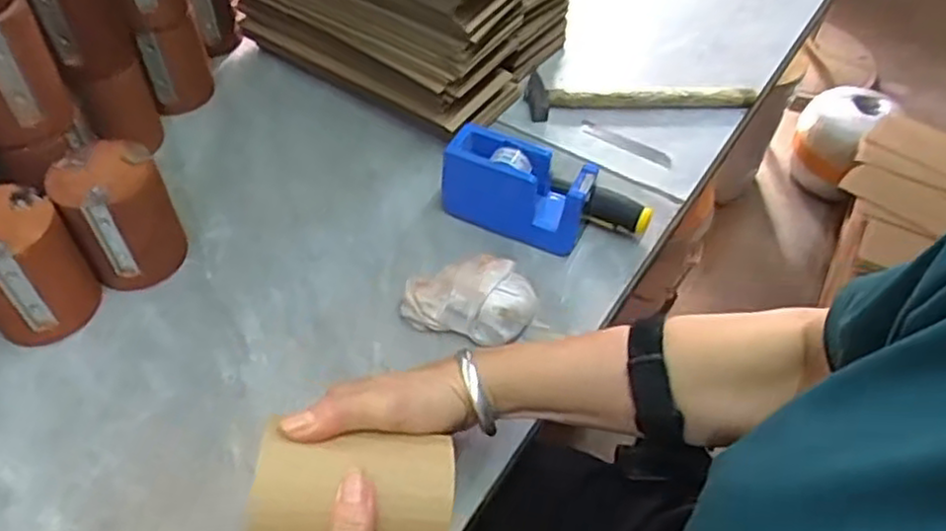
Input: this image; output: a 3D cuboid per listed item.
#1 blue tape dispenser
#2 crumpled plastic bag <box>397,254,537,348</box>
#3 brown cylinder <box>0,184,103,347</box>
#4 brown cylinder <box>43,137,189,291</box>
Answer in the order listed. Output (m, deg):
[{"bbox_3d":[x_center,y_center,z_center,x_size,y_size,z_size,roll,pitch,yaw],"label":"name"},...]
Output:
[{"bbox_3d":[0.040,-0.065,0.646,0.128,0.084,0.045,23,52,14],"label":"blue tape dispenser"},{"bbox_3d":[-0.003,0.032,0.587,0.108,0.054,0.063,-2,51,-6],"label":"crumpled plastic bag"},{"bbox_3d":[-0.341,0.002,0.552,0.076,0.102,0.077,33,56,21],"label":"brown cylinder"},{"bbox_3d":[-0.289,-0.043,0.594,0.076,0.105,0.084,-29,58,-25],"label":"brown cylinder"}]

